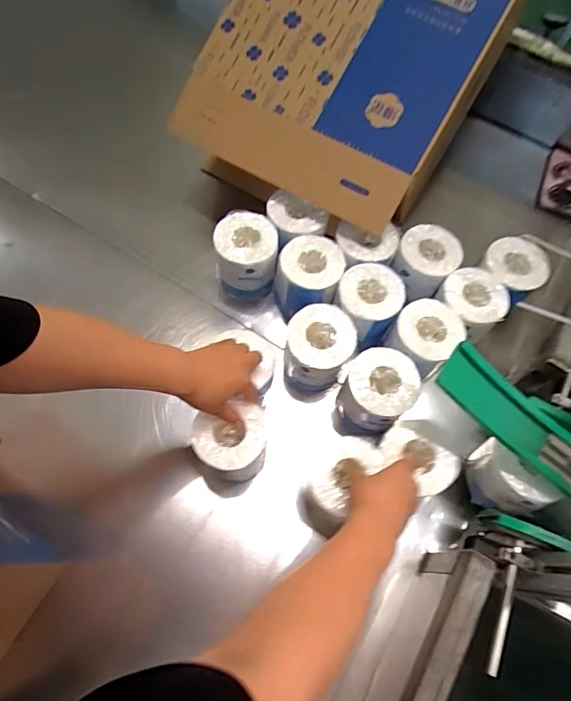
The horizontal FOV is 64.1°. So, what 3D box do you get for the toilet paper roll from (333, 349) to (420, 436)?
[{"bbox_3d":[0.129,0.066,0.670,0.095,0.112,0.113,43,71,14],"label":"toilet paper roll"}]

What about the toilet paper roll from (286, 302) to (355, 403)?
[{"bbox_3d":[0.047,0.007,0.702,0.093,0.133,0.101,1,67,-3],"label":"toilet paper roll"}]

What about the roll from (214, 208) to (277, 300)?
[{"bbox_3d":[-0.064,-0.153,0.747,0.093,0.111,0.101,1,67,-3],"label":"roll"}]

